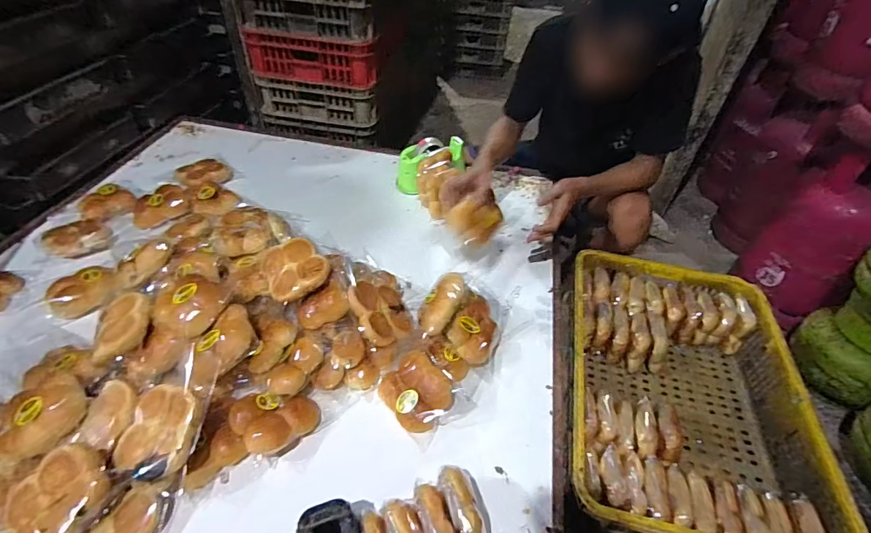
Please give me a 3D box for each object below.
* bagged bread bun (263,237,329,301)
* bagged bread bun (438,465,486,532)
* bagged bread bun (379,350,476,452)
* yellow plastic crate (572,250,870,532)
[{"bbox_3d":[-0.250,0.009,0.782,0.100,0.070,0.103,3,44,-3],"label":"bagged bread bun"},{"bbox_3d":[0.036,0.308,0.553,0.039,0.039,0.101,-13,47,-18],"label":"bagged bread bun"},{"bbox_3d":[-0.023,0.210,0.722,0.148,0.055,0.114,31,50,24],"label":"bagged bread bun"},{"bbox_3d":[0.475,0.247,0.865,0.427,0.144,0.604,12,44,7],"label":"yellow plastic crate"}]

